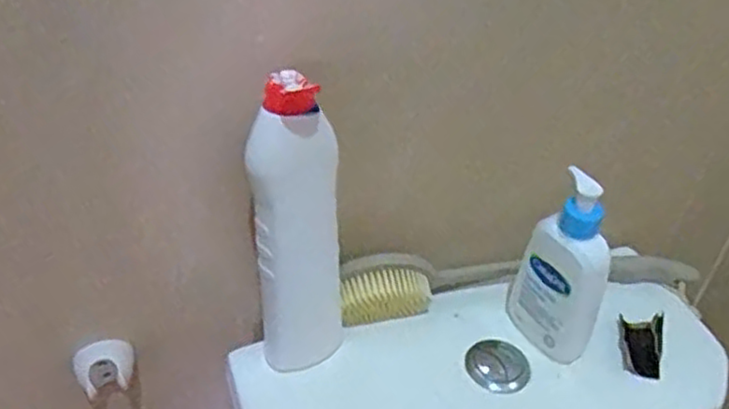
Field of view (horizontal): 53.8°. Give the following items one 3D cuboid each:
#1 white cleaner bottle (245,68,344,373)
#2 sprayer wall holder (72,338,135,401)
[{"bbox_3d":[-0.050,0.024,0.557,0.070,0.255,0.052,3,40,-2],"label":"white cleaner bottle"},{"bbox_3d":[-0.221,0.139,0.615,0.046,0.043,0.030,-11,42,-19],"label":"sprayer wall holder"}]

